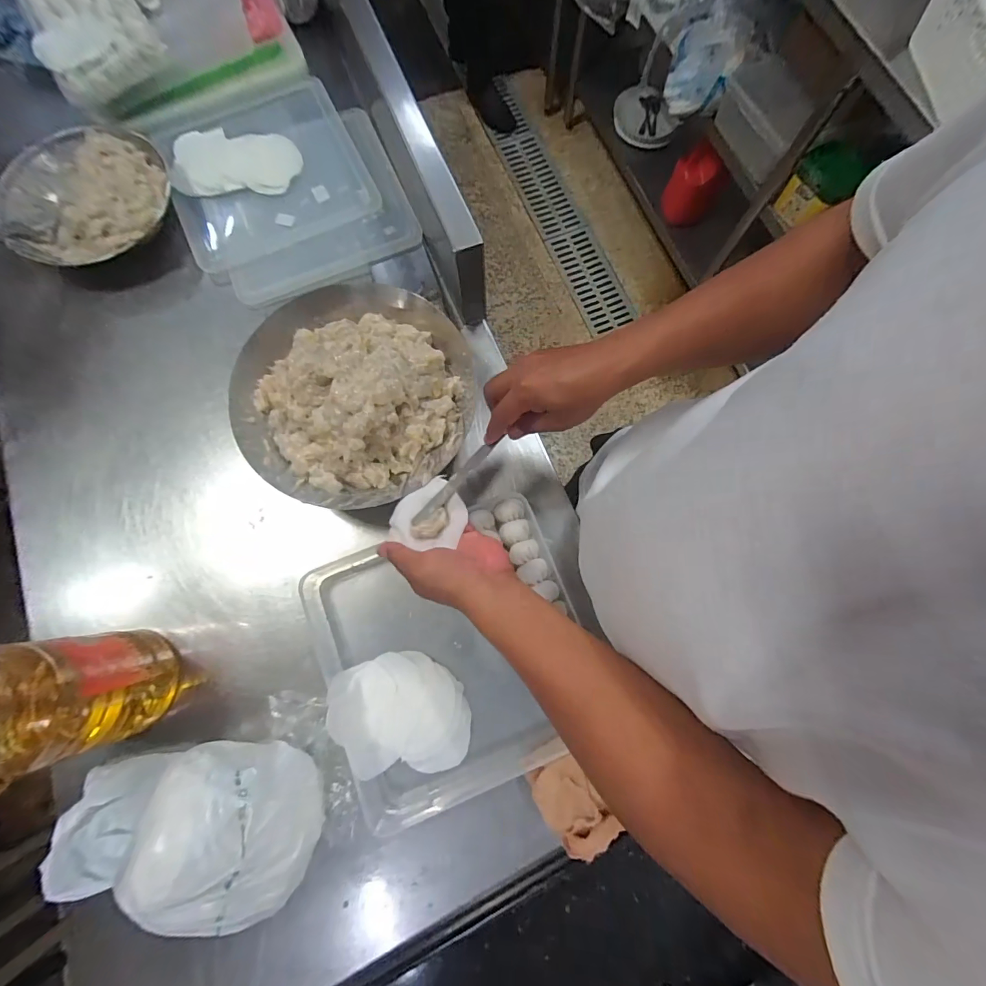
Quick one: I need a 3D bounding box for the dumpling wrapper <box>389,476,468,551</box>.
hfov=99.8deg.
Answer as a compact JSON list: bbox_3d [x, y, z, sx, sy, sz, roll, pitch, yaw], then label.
[{"bbox_3d":[-0.068,0.022,0.461,0.079,0.027,0.080,0,76,0],"label":"dumpling wrapper"}]

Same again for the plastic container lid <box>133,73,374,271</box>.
[{"bbox_3d":[-0.373,-0.528,0.668,0.295,0.028,0.300,-25,79,-6],"label":"plastic container lid"}]

